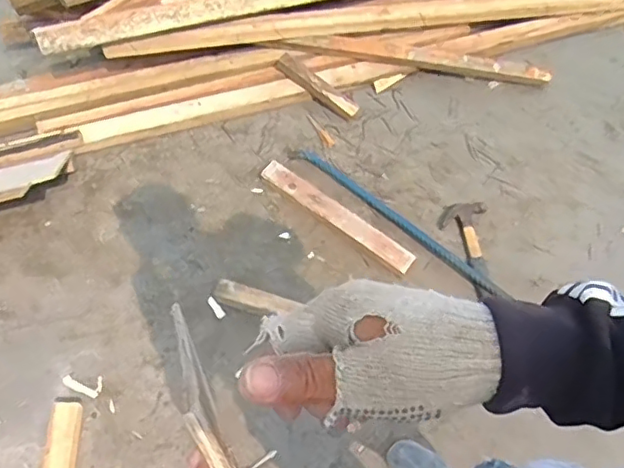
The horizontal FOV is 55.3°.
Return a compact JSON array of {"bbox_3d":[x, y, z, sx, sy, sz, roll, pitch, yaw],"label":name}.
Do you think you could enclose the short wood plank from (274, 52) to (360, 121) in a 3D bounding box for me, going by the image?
[{"bbox_3d":[0.013,-0.412,1.675,0.257,0.023,0.056,36,109,-4],"label":"short wood plank"}]

